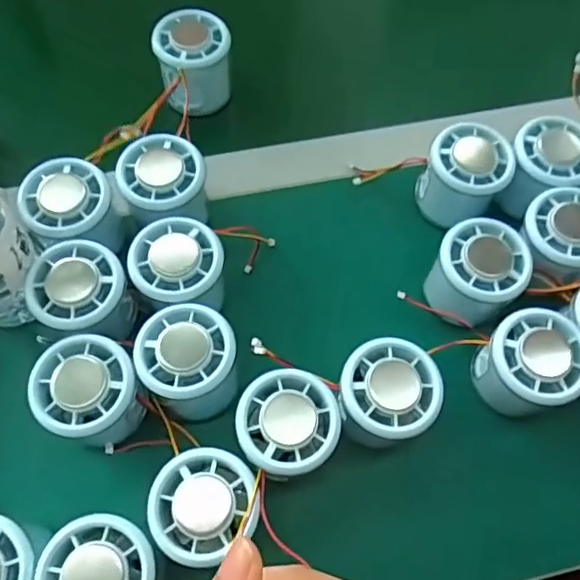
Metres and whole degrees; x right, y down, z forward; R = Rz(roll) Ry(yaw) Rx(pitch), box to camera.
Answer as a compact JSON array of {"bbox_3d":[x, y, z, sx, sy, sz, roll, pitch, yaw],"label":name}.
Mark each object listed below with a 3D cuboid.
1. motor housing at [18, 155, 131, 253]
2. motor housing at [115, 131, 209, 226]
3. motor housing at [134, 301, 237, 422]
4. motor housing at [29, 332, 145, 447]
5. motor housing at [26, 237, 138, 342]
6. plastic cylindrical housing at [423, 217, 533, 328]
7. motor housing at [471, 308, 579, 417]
[{"bbox_3d":[-0.143,-0.050,0.391,0.056,0.056,0.057,1,66,-2],"label":"motor housing"},{"bbox_3d":[-0.087,-0.071,0.401,0.055,0.048,0.059,1,66,-2],"label":"motor housing"},{"bbox_3d":[-0.062,0.046,0.359,0.054,0.068,0.056,1,66,-2],"label":"motor housing"},{"bbox_3d":[-0.117,0.064,0.350,0.053,0.060,0.058,1,66,-2],"label":"motor housing"},{"bbox_3d":[-0.129,0.004,0.364,0.056,0.052,0.054,1,66,-2],"label":"motor housing"},{"bbox_3d":[0.123,-0.010,0.387,0.056,0.061,0.054,1,66,-2],"label":"plastic cylindrical housing"},{"bbox_3d":[0.147,0.049,0.366,0.056,0.058,0.055,1,66,-2],"label":"motor housing"}]

